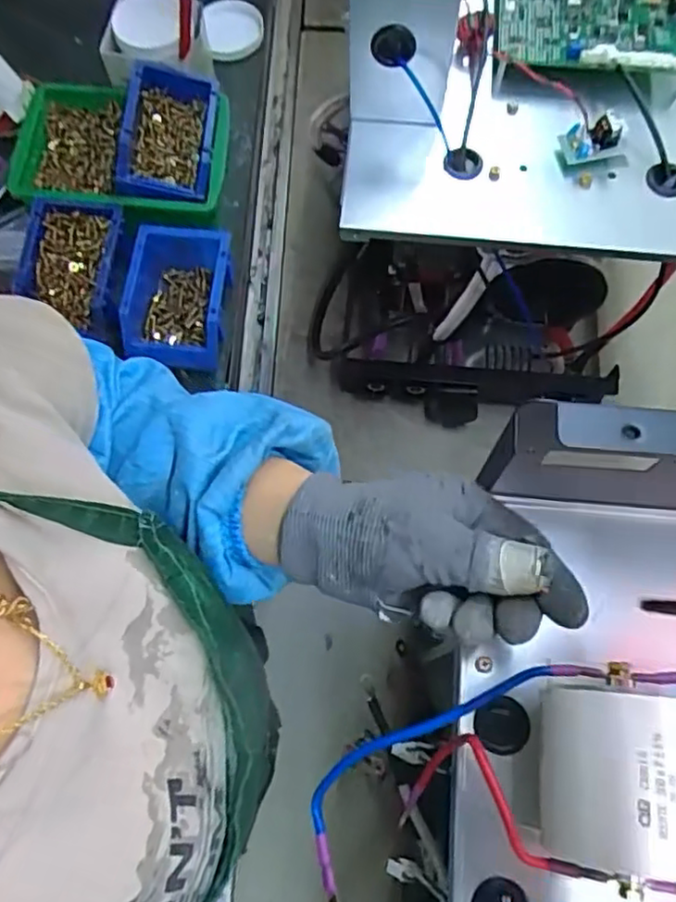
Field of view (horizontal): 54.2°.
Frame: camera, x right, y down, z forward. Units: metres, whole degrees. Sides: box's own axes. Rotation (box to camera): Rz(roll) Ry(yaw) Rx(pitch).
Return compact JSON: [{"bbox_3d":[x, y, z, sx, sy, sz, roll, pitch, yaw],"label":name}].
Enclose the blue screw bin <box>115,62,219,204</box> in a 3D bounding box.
[{"bbox_3d":[-0.197,-0.371,0.778,0.109,0.045,0.160,2,70,1],"label":"blue screw bin"}]

